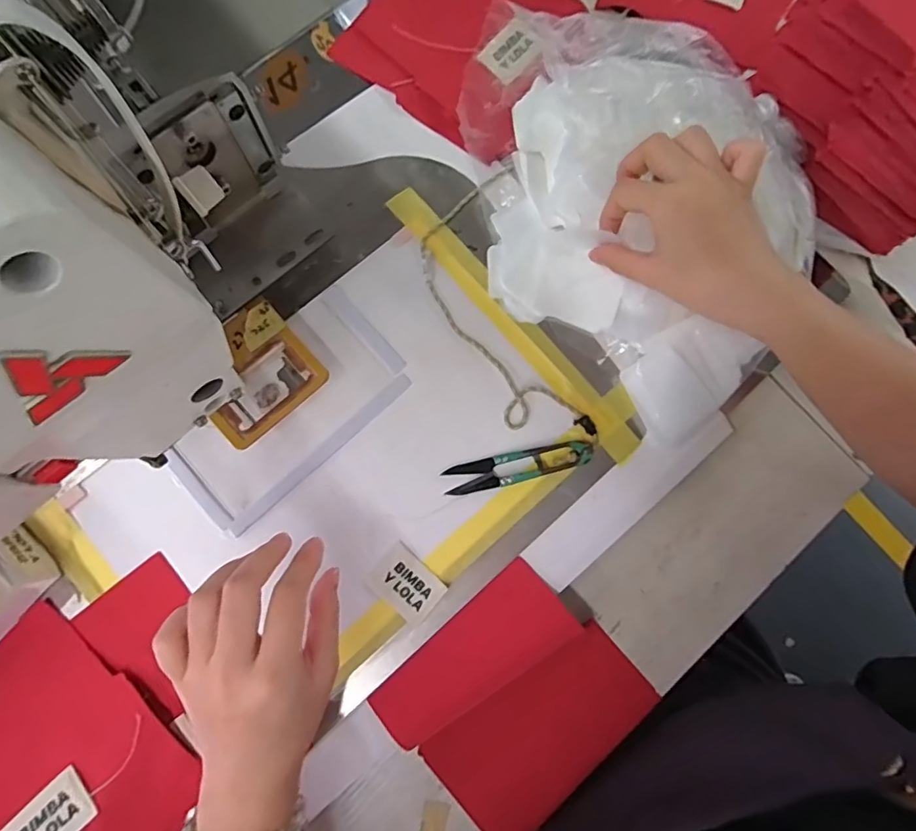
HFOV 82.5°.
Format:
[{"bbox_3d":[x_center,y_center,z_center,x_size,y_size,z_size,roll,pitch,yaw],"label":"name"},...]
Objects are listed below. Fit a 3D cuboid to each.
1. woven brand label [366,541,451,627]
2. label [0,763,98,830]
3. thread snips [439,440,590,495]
[{"bbox_3d":[-0.035,0.115,0.360,0.047,0.004,0.035,44,82,3],"label":"woven brand label"},{"bbox_3d":[-0.245,0.243,0.312,0.035,0.005,0.048,42,68,14],"label":"label"},{"bbox_3d":[0.044,0.036,0.373,0.106,0.005,0.022,-14,81,-4],"label":"thread snips"}]

